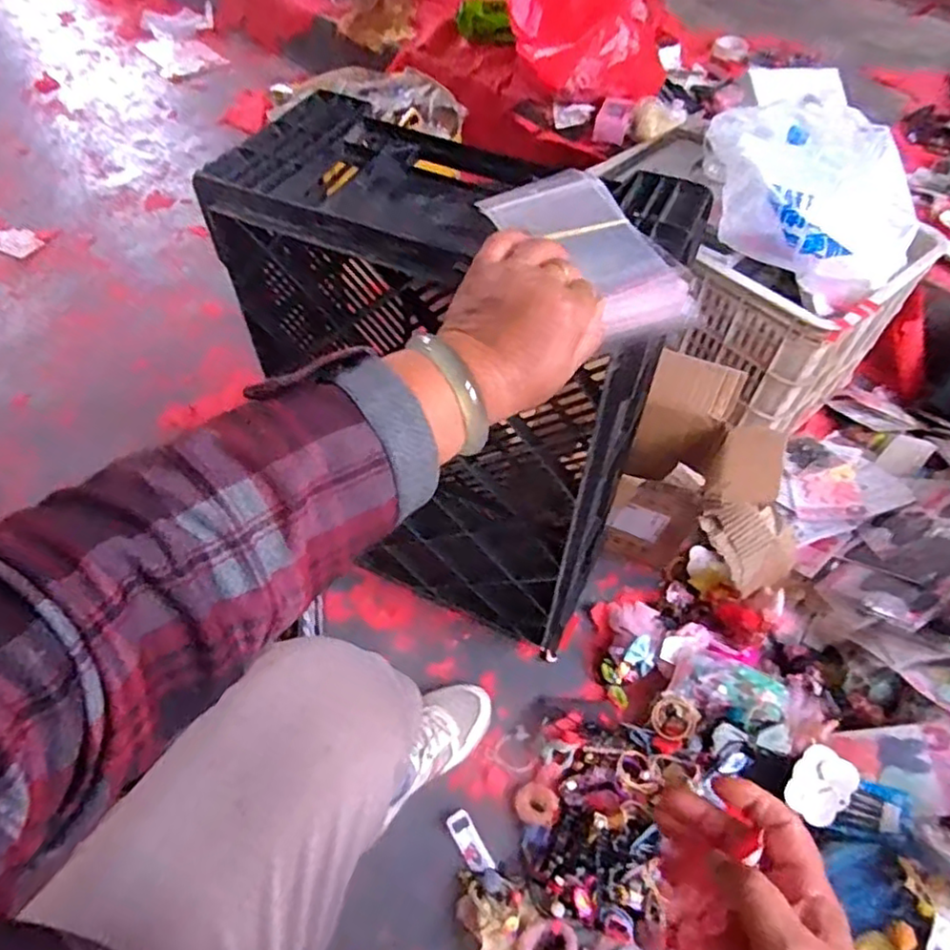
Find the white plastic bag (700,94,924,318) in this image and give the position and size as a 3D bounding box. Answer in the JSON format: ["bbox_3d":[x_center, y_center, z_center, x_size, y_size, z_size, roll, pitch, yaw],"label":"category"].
[{"bbox_3d":[0.486,-0.396,0.940,0.305,0.179,0.263,-26,59,-19],"label":"white plastic bag"}]

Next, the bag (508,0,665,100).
[{"bbox_3d":[0.245,-0.933,1.320,0.305,0.302,0.335,14,55,8],"label":"bag"}]

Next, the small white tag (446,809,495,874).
[{"bbox_3d":[-0.006,0.432,0.766,0.027,0.005,0.070,-27,59,-20],"label":"small white tag"}]

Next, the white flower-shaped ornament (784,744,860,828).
[{"bbox_3d":[0.409,0.368,0.772,0.063,0.012,0.081,33,84,18],"label":"white flower-shaped ornament"}]

